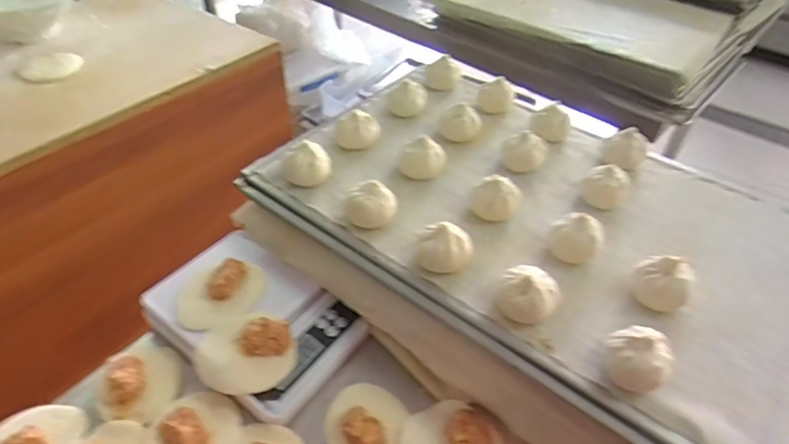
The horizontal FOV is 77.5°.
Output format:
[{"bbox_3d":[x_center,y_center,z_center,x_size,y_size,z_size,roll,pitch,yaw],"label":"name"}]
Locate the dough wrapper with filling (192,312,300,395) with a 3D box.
[{"bbox_3d":[-0.153,0.127,0.500,0.092,0.039,0.084,3,43,-2],"label":"dough wrapper with filling"}]

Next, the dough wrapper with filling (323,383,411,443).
[{"bbox_3d":[-0.028,0.199,0.479,0.080,0.025,0.086,6,43,2],"label":"dough wrapper with filling"}]

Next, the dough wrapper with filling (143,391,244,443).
[{"bbox_3d":[-0.190,0.200,0.461,0.086,0.026,0.095,-8,45,-14],"label":"dough wrapper with filling"}]

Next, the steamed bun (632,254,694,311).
[{"bbox_3d":[0.259,0.058,0.477,0.050,0.047,0.050,34,51,27],"label":"steamed bun"}]

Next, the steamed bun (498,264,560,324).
[{"bbox_3d":[0.126,0.068,0.464,0.056,0.044,0.050,15,44,10],"label":"steamed bun"}]

